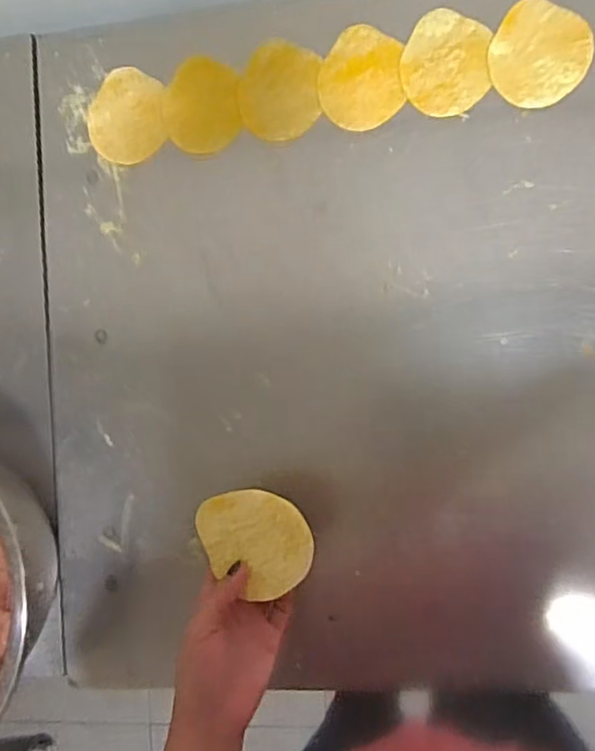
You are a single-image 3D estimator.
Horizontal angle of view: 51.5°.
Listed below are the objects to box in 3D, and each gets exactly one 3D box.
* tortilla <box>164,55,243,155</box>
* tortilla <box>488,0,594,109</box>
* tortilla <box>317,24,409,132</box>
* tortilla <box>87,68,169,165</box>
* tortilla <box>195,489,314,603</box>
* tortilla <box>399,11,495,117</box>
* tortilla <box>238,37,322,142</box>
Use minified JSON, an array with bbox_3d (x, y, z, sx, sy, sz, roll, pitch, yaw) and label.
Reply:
[{"bbox_3d":[-0.086,-0.246,0.558,0.069,0.004,0.087,-4,88,10],"label":"tortilla"},{"bbox_3d":[0.200,-0.265,0.510,0.077,0.004,0.083,0,89,10],"label":"tortilla"},{"bbox_3d":[0.055,-0.259,0.533,0.070,0.004,0.088,-4,89,10],"label":"tortilla"},{"bbox_3d":[-0.156,-0.240,0.568,0.075,0.004,0.086,-6,88,10],"label":"tortilla"},{"bbox_3d":[-0.031,0.120,0.440,0.082,0.013,0.074,-9,88,10],"label":"tortilla"},{"bbox_3d":[0.126,-0.266,0.523,0.071,0.004,0.087,0,89,10],"label":"tortilla"},{"bbox_3d":[-0.016,-0.253,0.545,0.072,0.004,0.086,0,89,10],"label":"tortilla"}]

